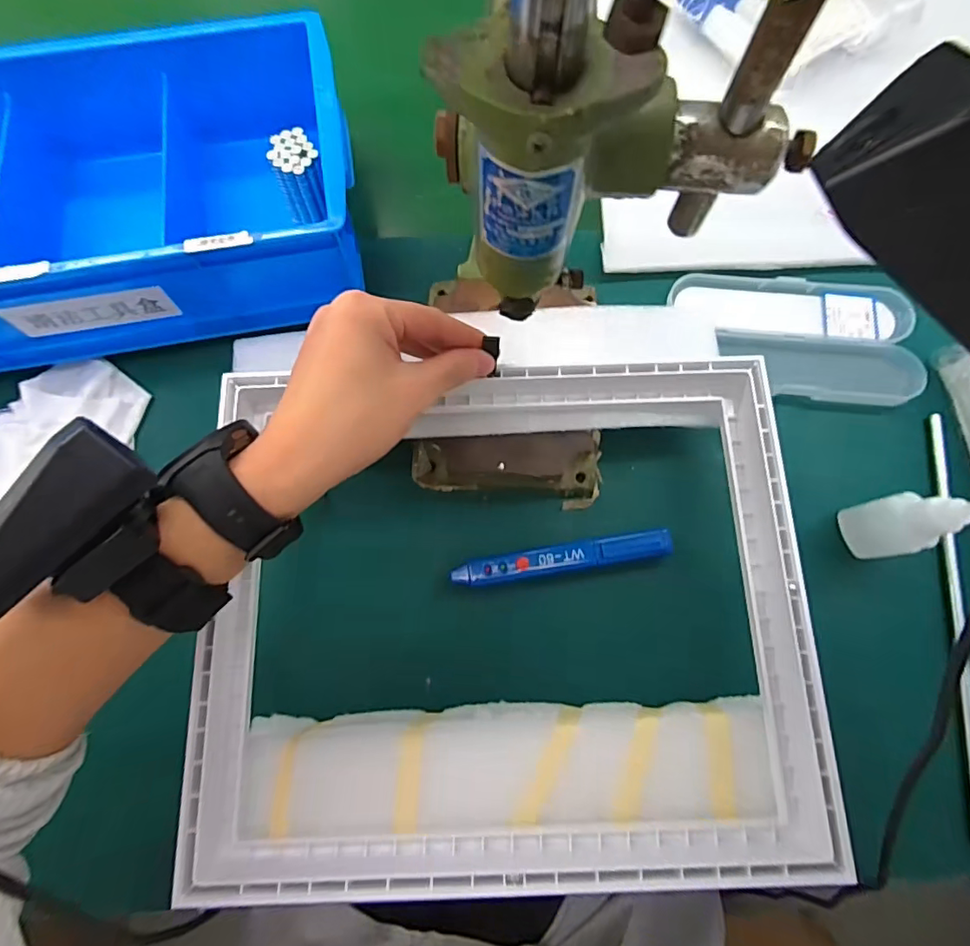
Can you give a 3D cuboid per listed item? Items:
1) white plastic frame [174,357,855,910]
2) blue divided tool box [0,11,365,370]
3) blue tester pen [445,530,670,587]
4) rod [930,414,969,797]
[{"bbox_3d":[0.011,0.072,0.295,0.321,0.025,0.275,-2,76,0],"label":"white plastic frame"},{"bbox_3d":[-0.269,-0.192,0.364,0.352,0.084,0.203,-11,76,-3],"label":"blue divided tool box"},{"bbox_3d":[0.050,0.057,0.347,0.140,0.022,0.018,-9,76,-2],"label":"blue tester pen"},{"bbox_3d":[0.304,0.090,0.343,0.008,0.009,0.268,5,76,2],"label":"rod"}]

